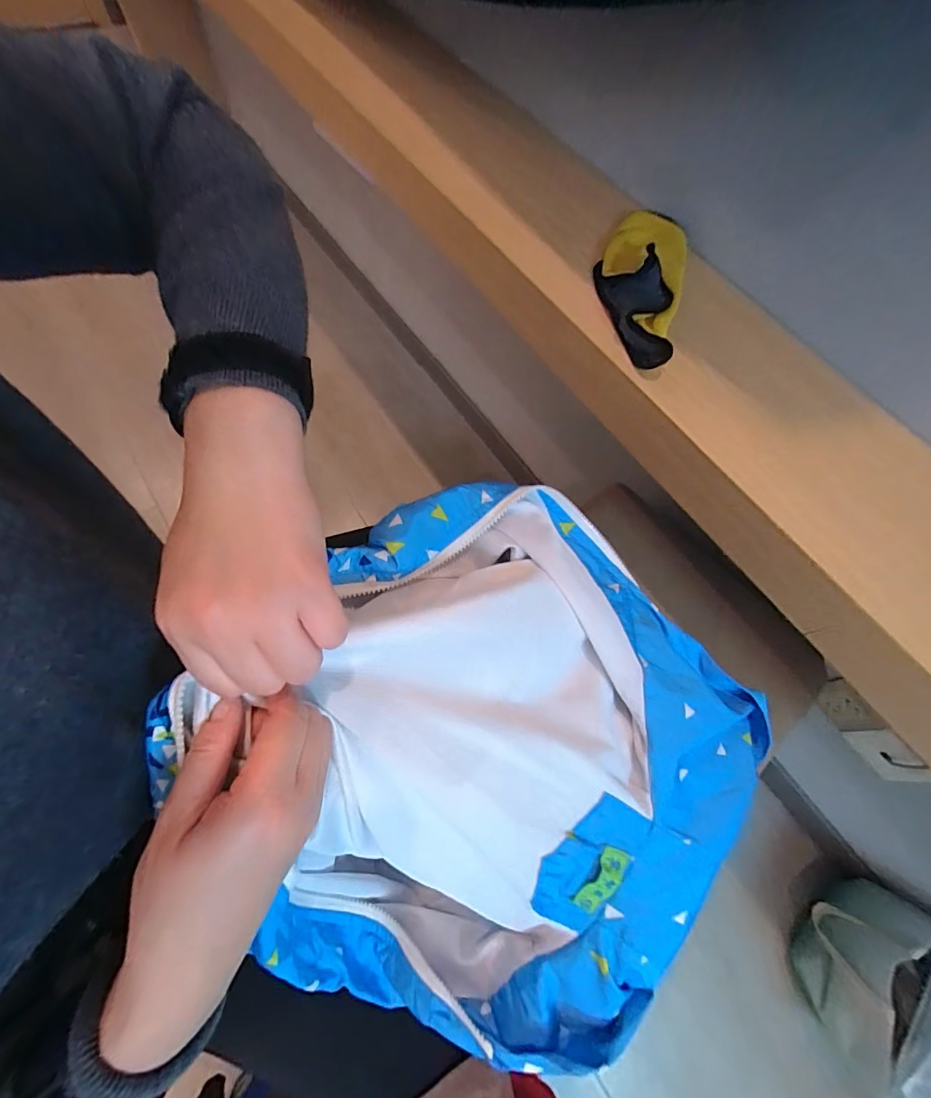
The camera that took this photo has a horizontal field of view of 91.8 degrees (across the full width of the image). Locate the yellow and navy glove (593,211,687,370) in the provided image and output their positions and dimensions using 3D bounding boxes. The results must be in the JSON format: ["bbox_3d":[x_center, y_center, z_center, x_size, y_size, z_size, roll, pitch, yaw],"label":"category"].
[{"bbox_3d":[0.194,-0.298,0.503,0.098,0.043,0.205,19,65,6],"label":"yellow and navy glove"}]

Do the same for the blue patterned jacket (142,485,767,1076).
[{"bbox_3d":[0.022,0.146,0.316,0.345,0.190,0.313,-41,73,-20],"label":"blue patterned jacket"}]

